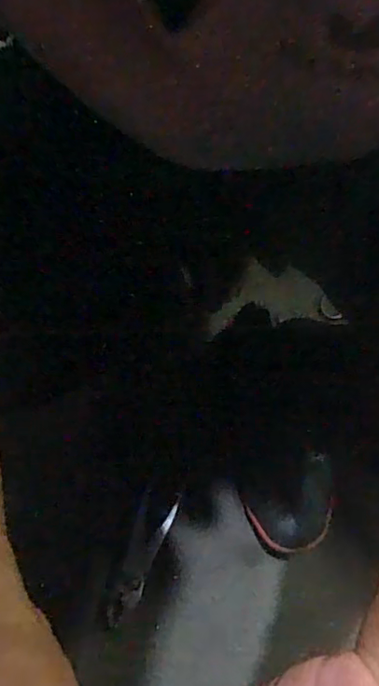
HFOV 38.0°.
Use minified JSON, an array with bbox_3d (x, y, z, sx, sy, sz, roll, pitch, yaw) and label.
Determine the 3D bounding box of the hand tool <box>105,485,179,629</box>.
[{"bbox_3d":[-0.051,0.222,0.577,0.038,0.023,0.137,18,62,6],"label":"hand tool"}]

